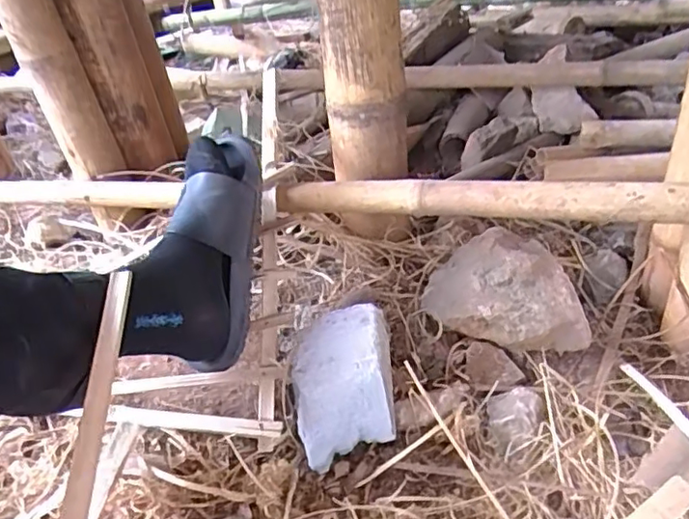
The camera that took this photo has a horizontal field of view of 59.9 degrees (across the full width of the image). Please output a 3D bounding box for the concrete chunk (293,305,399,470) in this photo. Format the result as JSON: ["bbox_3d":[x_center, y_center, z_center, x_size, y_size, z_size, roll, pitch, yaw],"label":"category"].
[{"bbox_3d":[-0.004,0.128,0.646,0.103,0.082,0.153,-4,31,1],"label":"concrete chunk"}]

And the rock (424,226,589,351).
[{"bbox_3d":[0.185,0.046,0.727,0.164,0.097,0.151,-3,31,2],"label":"rock"}]

